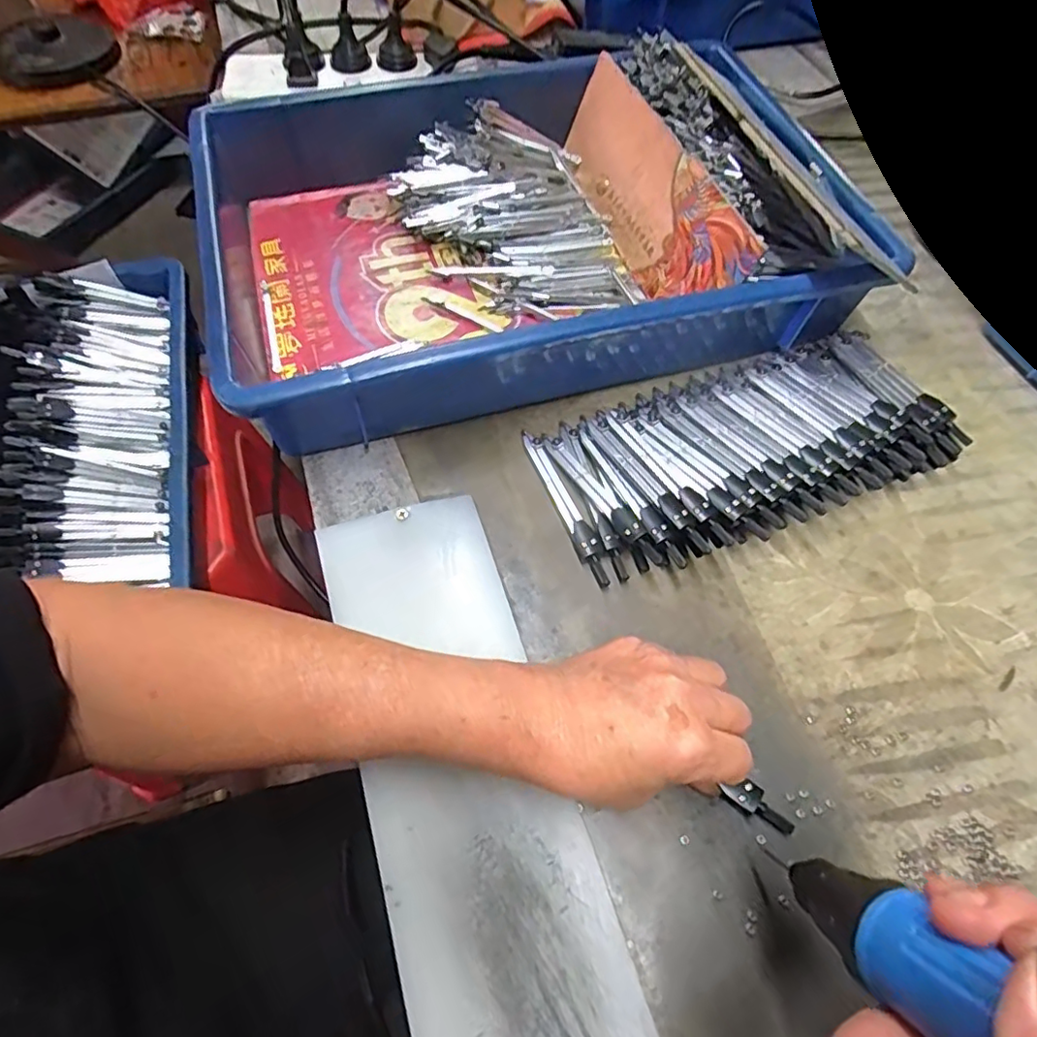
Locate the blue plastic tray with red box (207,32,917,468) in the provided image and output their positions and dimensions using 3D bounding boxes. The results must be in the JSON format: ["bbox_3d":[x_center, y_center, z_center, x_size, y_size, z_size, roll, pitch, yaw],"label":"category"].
[{"bbox_3d":[0.002,-0.212,0.422,0.418,0.086,0.280,-14,64,-10],"label":"blue plastic tray with red box"}]

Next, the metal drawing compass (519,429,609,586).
[{"bbox_3d":[0.029,-0.010,0.358,0.013,0.006,0.110,-18,64,-12],"label":"metal drawing compass"}]

